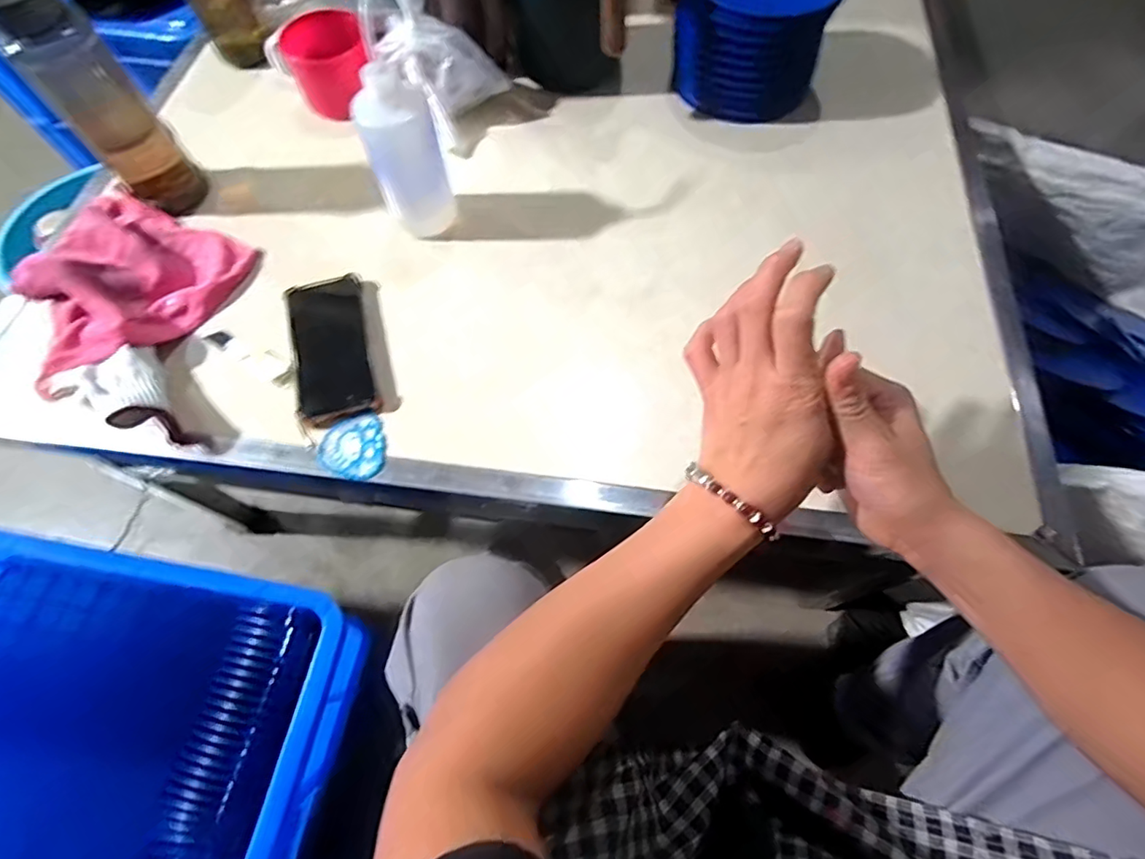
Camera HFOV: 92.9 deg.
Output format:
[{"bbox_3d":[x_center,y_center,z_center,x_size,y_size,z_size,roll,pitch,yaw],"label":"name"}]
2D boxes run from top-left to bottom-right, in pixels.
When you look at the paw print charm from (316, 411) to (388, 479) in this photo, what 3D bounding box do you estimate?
[{"bbox_3d":[-0.199,0.018,0.494,0.060,0.007,0.062,-20,66,-9],"label":"paw print charm"}]

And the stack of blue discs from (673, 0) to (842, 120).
[{"bbox_3d":[0.214,-0.479,0.654,0.176,0.126,0.156,11,66,7],"label":"stack of blue discs"}]

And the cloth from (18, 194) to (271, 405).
[{"bbox_3d":[-0.468,-0.148,0.546,0.195,0.053,0.226,23,67,11],"label":"cloth"}]

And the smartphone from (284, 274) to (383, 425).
[{"bbox_3d":[-0.235,-0.083,0.532,0.070,0.015,0.160,-15,65,-7],"label":"smartphone"}]

